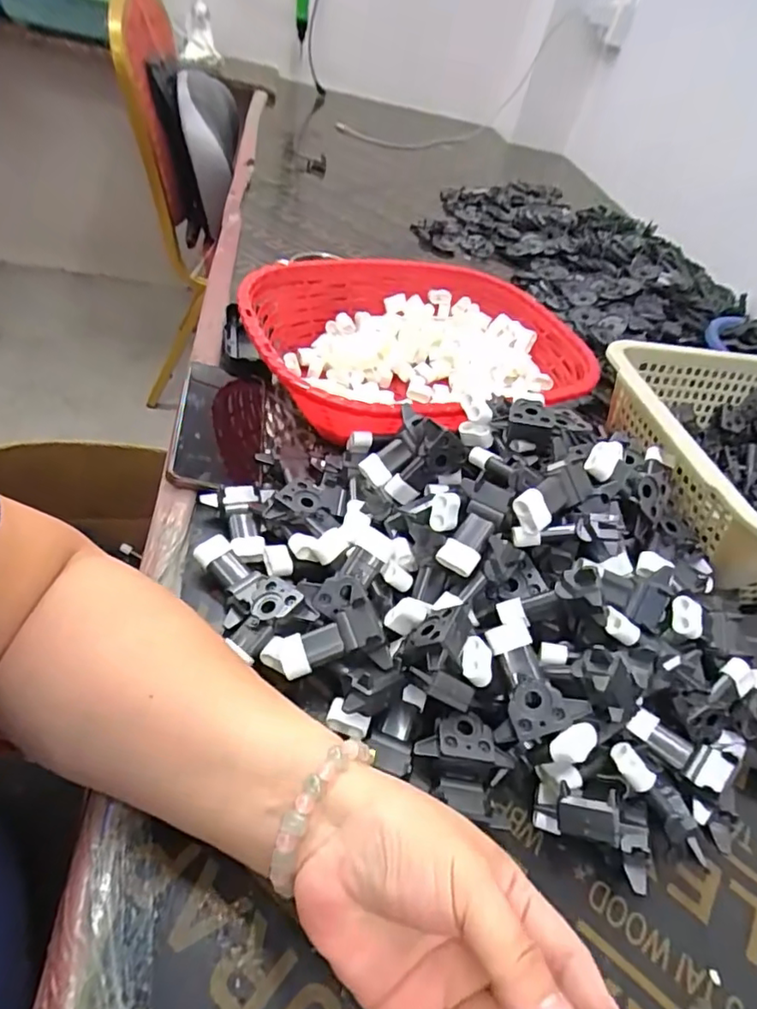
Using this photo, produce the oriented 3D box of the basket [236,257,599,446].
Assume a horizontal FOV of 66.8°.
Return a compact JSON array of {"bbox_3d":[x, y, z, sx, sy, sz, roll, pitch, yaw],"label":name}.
[{"bbox_3d":[0.043,-0.155,0.603,0.355,0.089,0.291,-9,49,-24],"label":"basket"}]

